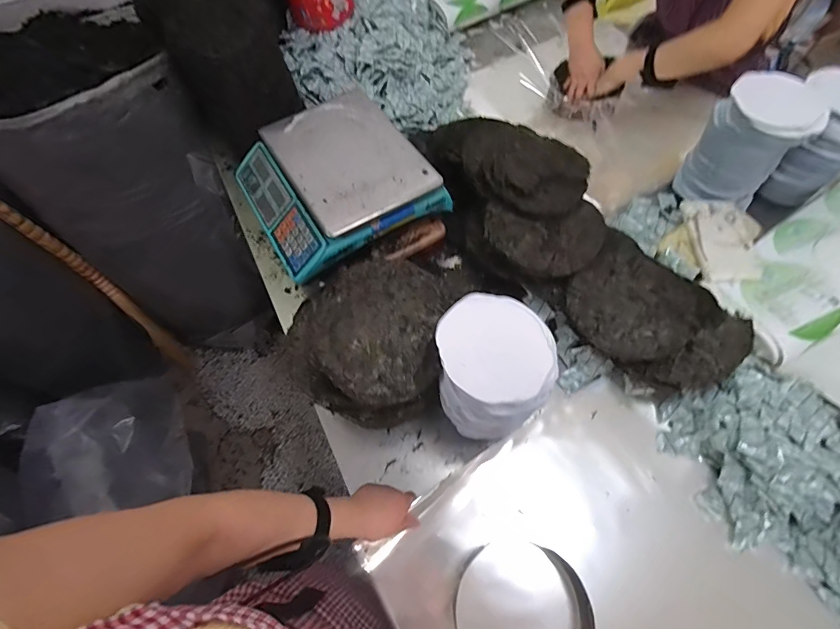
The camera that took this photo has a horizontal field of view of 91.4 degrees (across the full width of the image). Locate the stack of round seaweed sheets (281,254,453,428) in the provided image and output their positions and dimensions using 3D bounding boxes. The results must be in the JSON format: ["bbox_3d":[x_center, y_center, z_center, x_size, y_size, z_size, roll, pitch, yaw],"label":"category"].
[{"bbox_3d":[-0.075,0.048,0.663,0.239,0.175,0.247,6,64,6],"label":"stack of round seaweed sheets"}]

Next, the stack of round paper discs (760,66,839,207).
[{"bbox_3d":[0.752,-0.333,0.793,0.153,0.203,0.164,-5,63,0],"label":"stack of round paper discs"}]

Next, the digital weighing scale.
[{"bbox_3d":[-0.164,-0.257,0.774,0.307,0.090,0.304,-30,66,-12],"label":"digital weighing scale"}]

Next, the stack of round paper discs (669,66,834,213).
[{"bbox_3d":[0.624,-0.324,0.796,0.158,0.204,0.139,33,69,18],"label":"stack of round paper discs"}]

